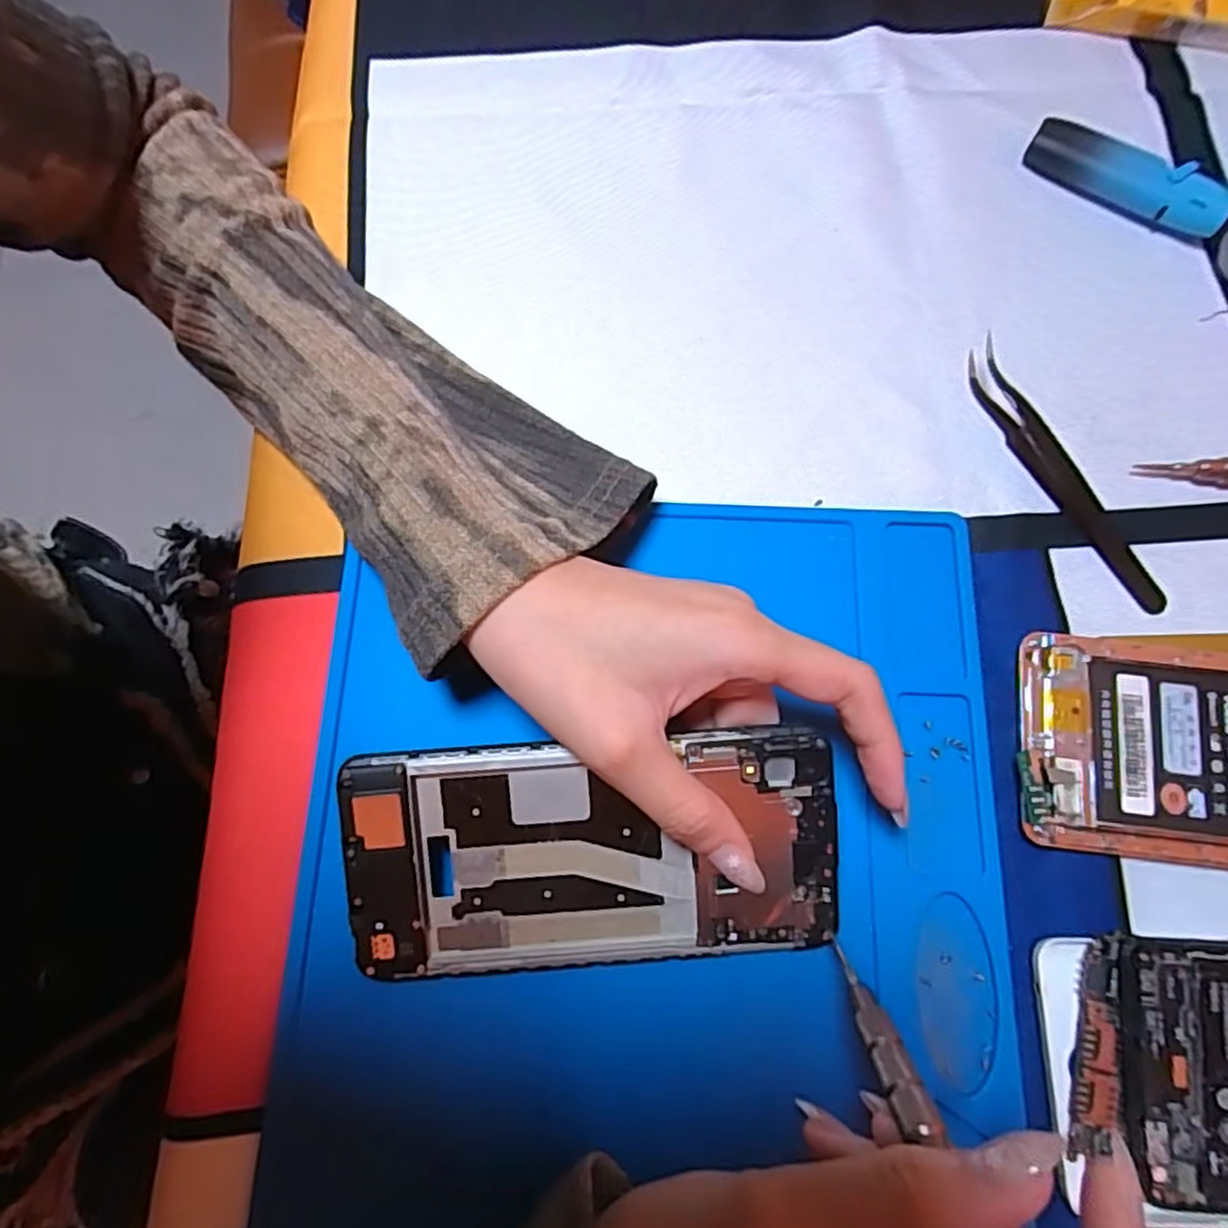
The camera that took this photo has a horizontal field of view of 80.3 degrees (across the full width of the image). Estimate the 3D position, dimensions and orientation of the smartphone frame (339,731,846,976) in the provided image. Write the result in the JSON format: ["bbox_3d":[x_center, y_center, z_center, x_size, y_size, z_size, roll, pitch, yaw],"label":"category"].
[{"bbox_3d":[-0.007,0.075,0.225,0.147,0.005,0.071,-4,97,0],"label":"smartphone frame"}]

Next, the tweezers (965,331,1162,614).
[{"bbox_3d":[0.168,-0.053,0.272,0.017,0.013,0.117,-28,76,-7],"label":"tweezers"}]

